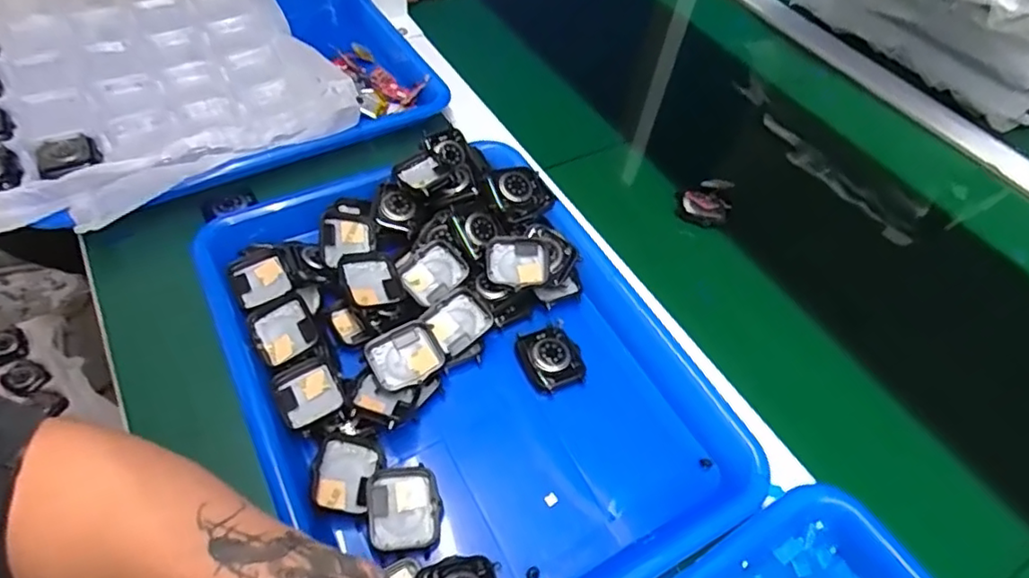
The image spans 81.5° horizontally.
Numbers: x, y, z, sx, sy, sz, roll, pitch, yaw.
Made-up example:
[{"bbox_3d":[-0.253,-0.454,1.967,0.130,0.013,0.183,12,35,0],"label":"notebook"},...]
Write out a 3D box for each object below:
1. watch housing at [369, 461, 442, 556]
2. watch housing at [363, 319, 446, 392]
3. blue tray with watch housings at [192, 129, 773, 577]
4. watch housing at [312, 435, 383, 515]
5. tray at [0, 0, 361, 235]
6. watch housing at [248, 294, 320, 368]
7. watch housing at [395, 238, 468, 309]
[{"bbox_3d":[-0.060,0.122,0.326,0.037,0.016,0.044,-4,54,-8],"label":"watch housing"},{"bbox_3d":[-0.066,0.042,0.367,0.043,0.014,0.035,-25,59,-21],"label":"watch housing"},{"bbox_3d":[-0.034,0.039,0.377,0.251,0.044,0.330,-24,58,-20],"label":"blue tray with watch housings"},{"bbox_3d":[-0.094,0.104,0.333,0.037,0.011,0.042,20,52,-31],"label":"watch housing"},{"bbox_3d":[-0.336,-0.190,0.515,0.294,0.039,0.355,-25,59,-21],"label":"tray"},{"bbox_3d":[-0.143,0.026,0.372,0.036,0.010,0.043,-23,58,-20],"label":"watch housing"},{"bbox_3d":[-0.056,-0.011,0.416,0.043,0.011,0.039,-34,78,-10],"label":"watch housing"}]

